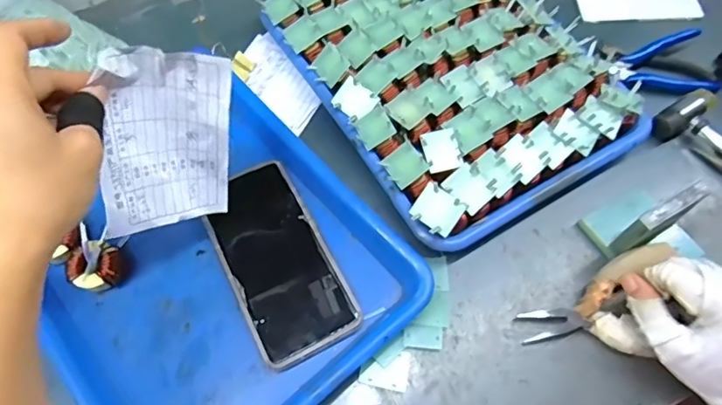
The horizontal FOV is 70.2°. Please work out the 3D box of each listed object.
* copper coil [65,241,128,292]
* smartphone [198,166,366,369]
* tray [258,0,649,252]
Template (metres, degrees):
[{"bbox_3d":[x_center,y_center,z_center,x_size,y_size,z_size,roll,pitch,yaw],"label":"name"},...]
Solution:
[{"bbox_3d":[-0.208,0.051,0.407,0.039,0.026,0.038,0,63,0],"label":"copper coil"},{"bbox_3d":[-0.069,0.043,0.416,0.078,0.016,0.168,-25,66,-12],"label":"smartphone"},{"bbox_3d":[0.082,-0.133,0.485,0.248,0.050,0.322,-28,66,-14],"label":"tray"}]

